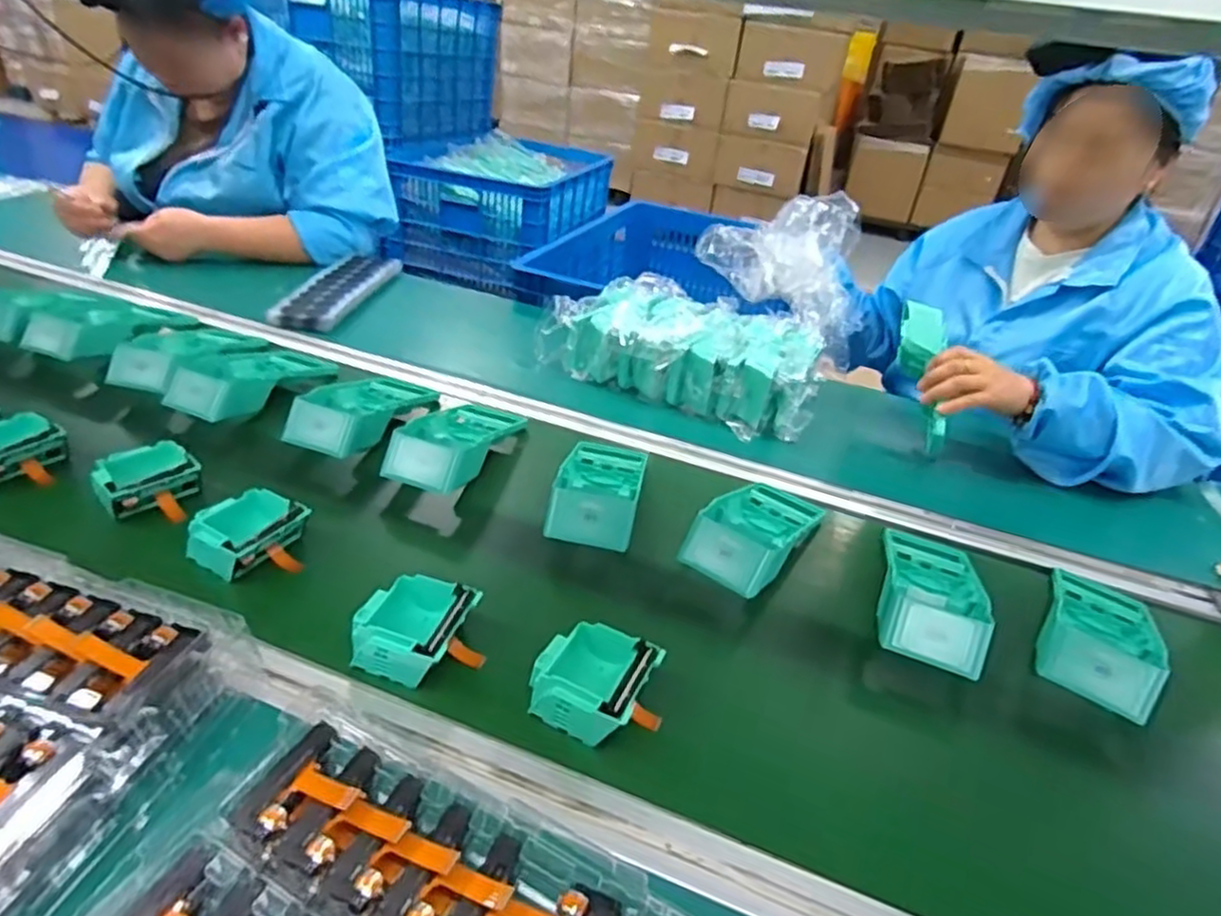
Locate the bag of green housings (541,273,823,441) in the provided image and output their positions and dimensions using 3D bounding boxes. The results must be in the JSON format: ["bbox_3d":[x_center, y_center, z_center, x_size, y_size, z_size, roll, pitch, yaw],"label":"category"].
[{"bbox_3d":[0.113,-0.151,0.965,0.370,0.105,0.238,21,36,20],"label":"bag of green housings"}]

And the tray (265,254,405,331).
[{"bbox_3d":[-0.416,-0.257,1.061,0.098,0.035,0.272,7,34,-1],"label":"tray"}]

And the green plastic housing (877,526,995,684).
[{"bbox_3d":[0.294,0.122,0.630,0.090,0.042,0.190,19,23,16],"label":"green plastic housing"}]

